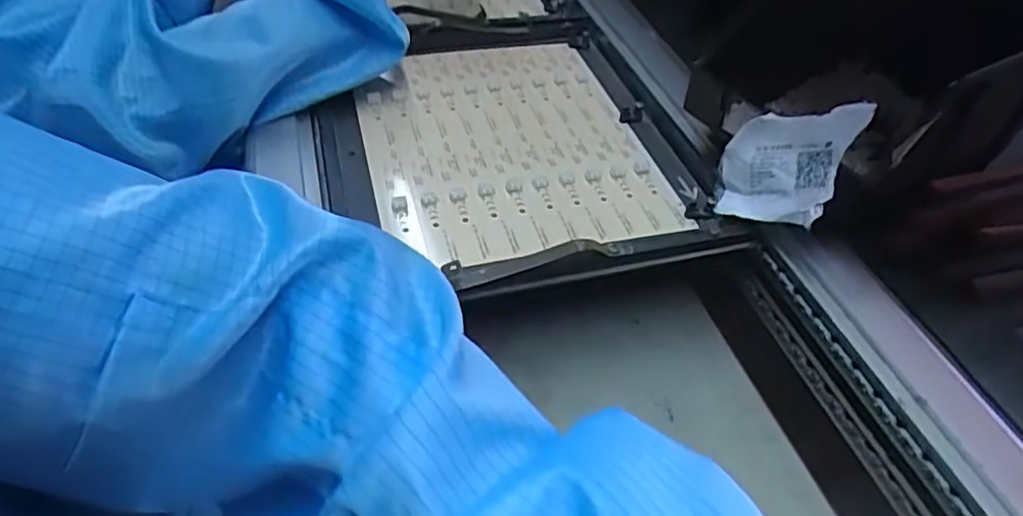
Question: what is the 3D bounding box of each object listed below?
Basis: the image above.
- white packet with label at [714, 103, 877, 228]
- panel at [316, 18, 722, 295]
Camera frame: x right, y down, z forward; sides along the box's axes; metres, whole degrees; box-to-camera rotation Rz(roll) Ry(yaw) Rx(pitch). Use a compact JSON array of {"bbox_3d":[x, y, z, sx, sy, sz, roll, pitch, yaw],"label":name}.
[{"bbox_3d":[0.178,-0.058,0.407,0.009,0.070,0.098,-2,7,-35],"label":"white packet with label"},{"bbox_3d":[-0.013,-0.104,0.516,0.271,0.034,0.323,-11,49,-10],"label":"panel"}]

